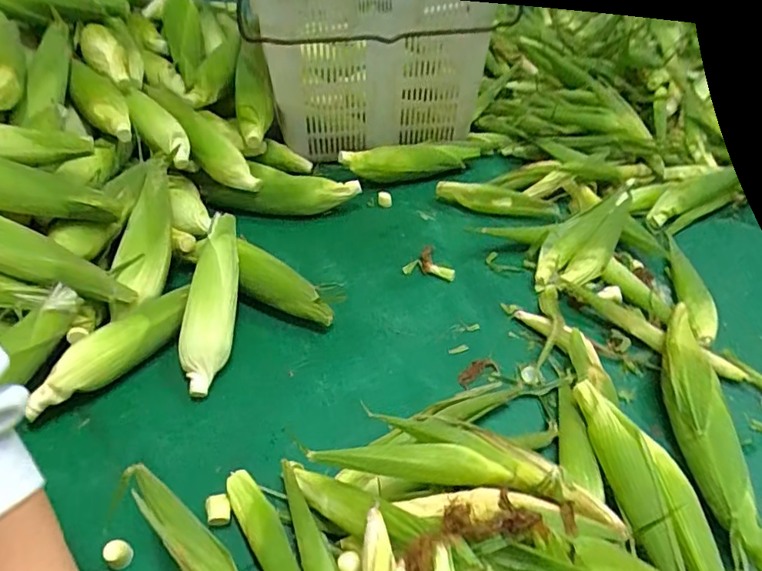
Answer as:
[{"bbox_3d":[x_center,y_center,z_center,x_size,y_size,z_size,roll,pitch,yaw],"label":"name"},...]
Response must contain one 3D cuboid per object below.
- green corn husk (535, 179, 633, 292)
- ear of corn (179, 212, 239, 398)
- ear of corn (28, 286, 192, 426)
[{"bbox_3d":[0.326,-0.074,0.848,0.097,0.065,0.237,27,49,27],"label":"green corn husk"},{"bbox_3d":[-0.225,0.016,0.706,0.069,0.048,0.255,-2,57,-2],"label":"ear of corn"},{"bbox_3d":[-0.333,0.086,0.670,0.060,0.059,0.231,27,48,26],"label":"ear of corn"}]

